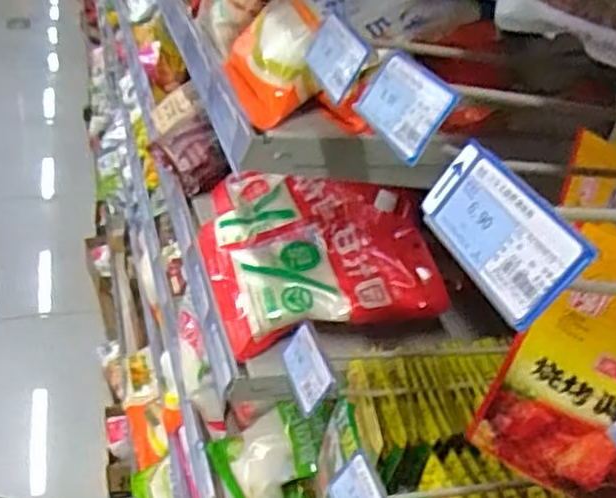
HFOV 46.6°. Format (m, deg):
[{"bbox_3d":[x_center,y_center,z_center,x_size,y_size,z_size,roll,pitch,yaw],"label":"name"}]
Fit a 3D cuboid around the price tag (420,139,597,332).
[{"bbox_3d":[0.077,-0.009,0.296,0.005,0.041,0.093,25,22,-31],"label":"price tag"}]

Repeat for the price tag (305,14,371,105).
[{"bbox_3d":[0.017,-0.127,0.477,0.007,0.043,0.070,10,31,-31],"label":"price tag"}]

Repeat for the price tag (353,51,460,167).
[{"bbox_3d":[0.049,-0.078,0.381,0.006,0.041,0.082,24,20,-30],"label":"price tag"}]

